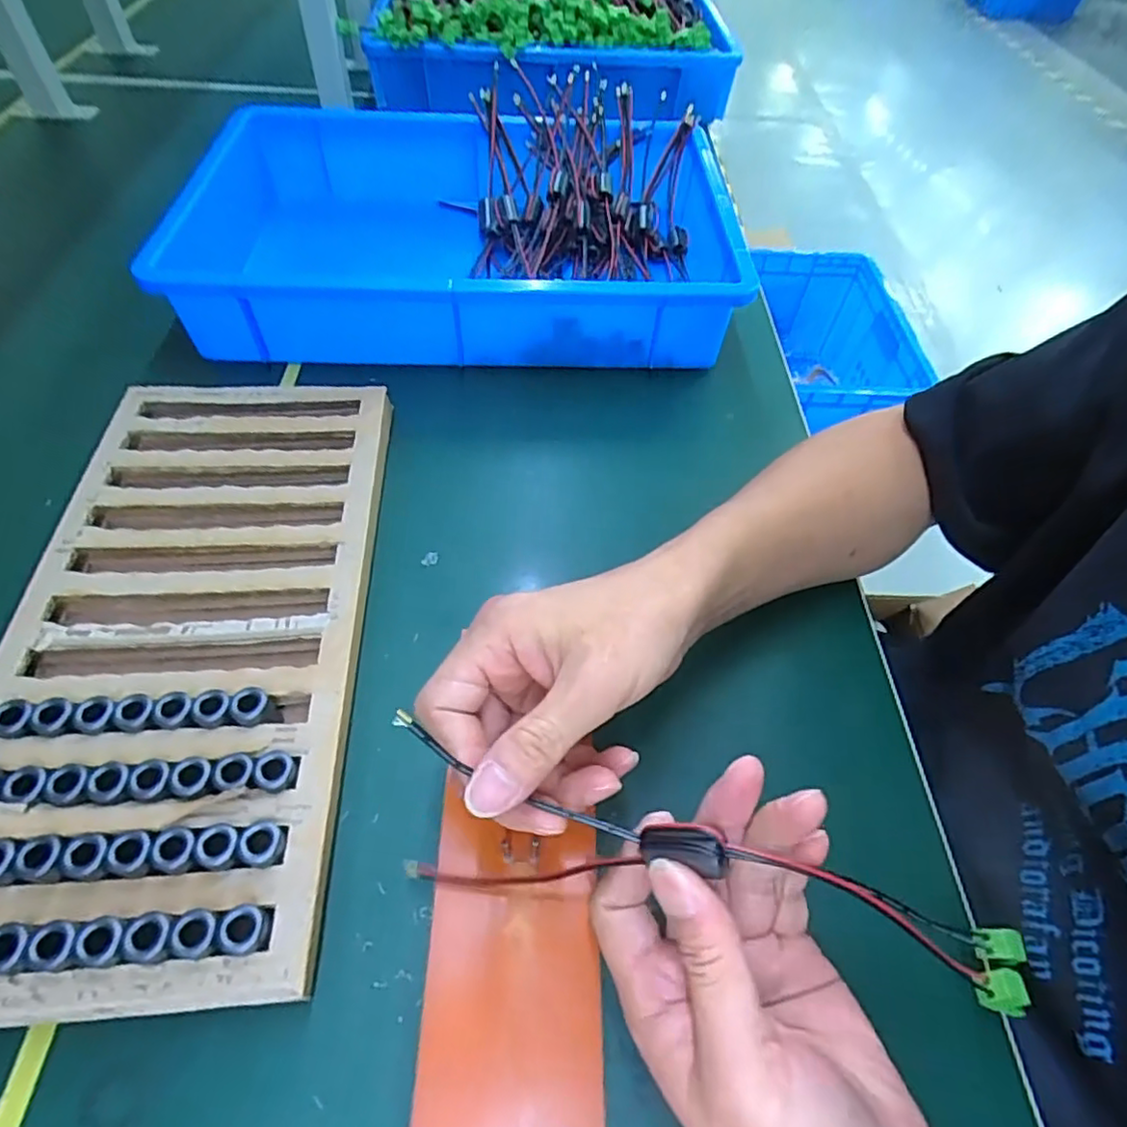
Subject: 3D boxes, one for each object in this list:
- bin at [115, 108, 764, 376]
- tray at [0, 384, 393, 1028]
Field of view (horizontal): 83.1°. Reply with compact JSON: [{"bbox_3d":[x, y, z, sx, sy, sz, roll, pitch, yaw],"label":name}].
[{"bbox_3d":[-0.077,-0.275,0.536,0.419,0.095,0.267,-1,55,-6],"label":"bin"},{"bbox_3d":[-0.197,0.031,0.343,0.173,0.032,0.346,-1,55,-5],"label":"tray"}]

